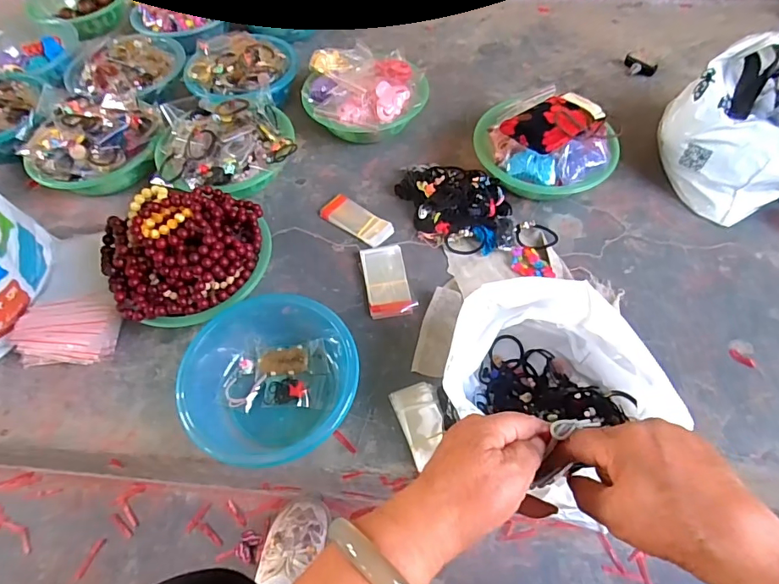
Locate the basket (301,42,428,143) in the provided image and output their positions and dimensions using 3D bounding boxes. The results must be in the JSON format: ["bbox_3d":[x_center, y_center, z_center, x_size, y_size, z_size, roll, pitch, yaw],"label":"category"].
[{"bbox_3d":[-0.046,-0.382,0.920,0.235,0.110,0.223,-12,57,-6],"label":"basket"}]

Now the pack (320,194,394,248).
[{"bbox_3d":[-0.056,-0.122,0.809,0.124,0.014,0.055,32,63,20],"label":"pack"}]

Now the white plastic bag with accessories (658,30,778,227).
[{"bbox_3d":[0.646,-0.291,0.790,0.326,0.201,0.199,-23,59,-13],"label":"white plastic bag with accessories"}]

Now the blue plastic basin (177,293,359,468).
[{"bbox_3d":[-0.155,0.107,0.635,0.228,0.076,0.221,-1,57,1],"label":"blue plastic basin"}]

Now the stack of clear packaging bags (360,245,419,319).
[{"bbox_3d":[-0.004,-0.016,0.735,0.067,0.019,0.129,-9,57,-4],"label":"stack of clear packaging bags"}]

